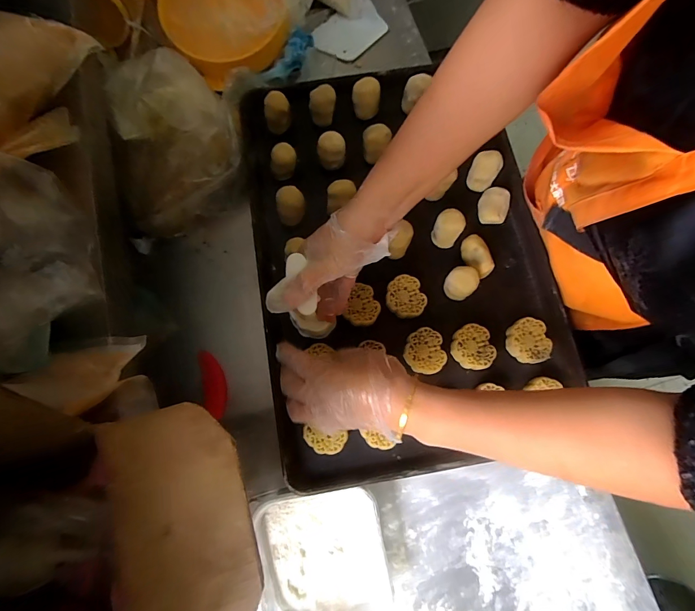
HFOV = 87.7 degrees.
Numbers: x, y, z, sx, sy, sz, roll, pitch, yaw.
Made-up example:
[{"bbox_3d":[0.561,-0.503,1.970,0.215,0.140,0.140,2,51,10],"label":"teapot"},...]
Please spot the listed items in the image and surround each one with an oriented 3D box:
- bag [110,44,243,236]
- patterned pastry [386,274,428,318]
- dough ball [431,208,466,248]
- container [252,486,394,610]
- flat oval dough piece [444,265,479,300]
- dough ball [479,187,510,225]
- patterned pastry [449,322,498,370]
[{"bbox_3d":[-0.271,-0.263,0.574,0.189,0.114,0.257,-19,77,-5],"label":"bag"},{"bbox_3d":[0.080,-0.011,0.514,0.051,0.024,0.059,-14,76,-5],"label":"patterned pastry"},{"bbox_3d":[0.142,-0.111,0.516,0.038,0.048,0.035,0,75,-1],"label":"dough ball"},{"bbox_3d":[-0.031,0.320,0.461,0.158,0.059,0.151,-6,76,-2],"label":"container"},{"bbox_3d":[0.156,-0.030,0.506,0.037,0.050,0.039,-36,79,-10],"label":"flat oval dough piece"},{"bbox_3d":[0.215,-0.147,0.537,0.041,0.031,0.052,13,75,2],"label":"dough ball"},{"bbox_3d":[0.170,0.057,0.495,0.051,0.023,0.059,-14,76,-5],"label":"patterned pastry"}]

